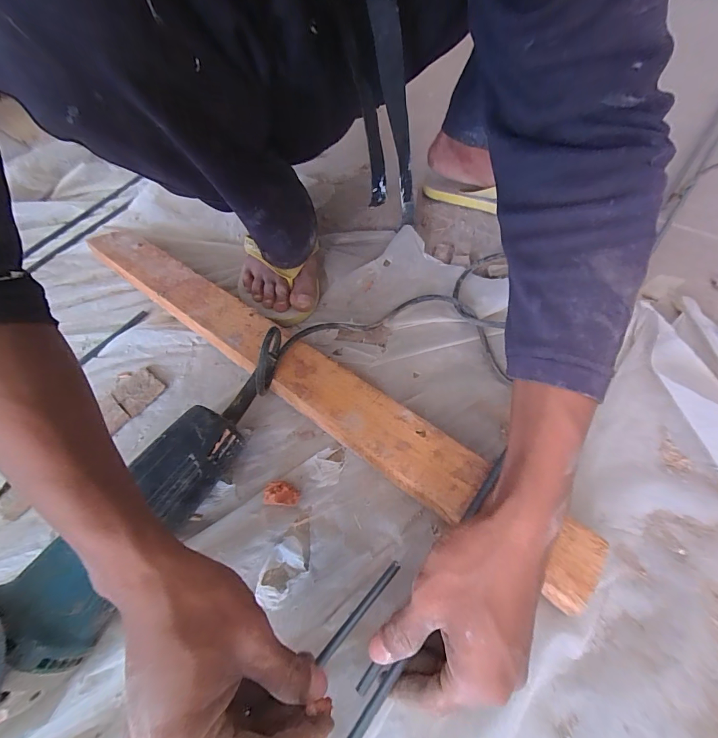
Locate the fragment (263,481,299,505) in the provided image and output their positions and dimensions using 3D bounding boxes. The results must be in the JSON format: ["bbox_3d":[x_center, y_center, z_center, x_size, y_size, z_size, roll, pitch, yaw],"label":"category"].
[{"bbox_3d":[-0.068,0.106,0.315,0.030,0.022,0.019,4,55,7],"label":"fragment"}]

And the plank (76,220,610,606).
[{"bbox_3d":[-0.097,-0.016,0.396,0.628,0.034,0.065,33,63,24],"label":"plank"}]

